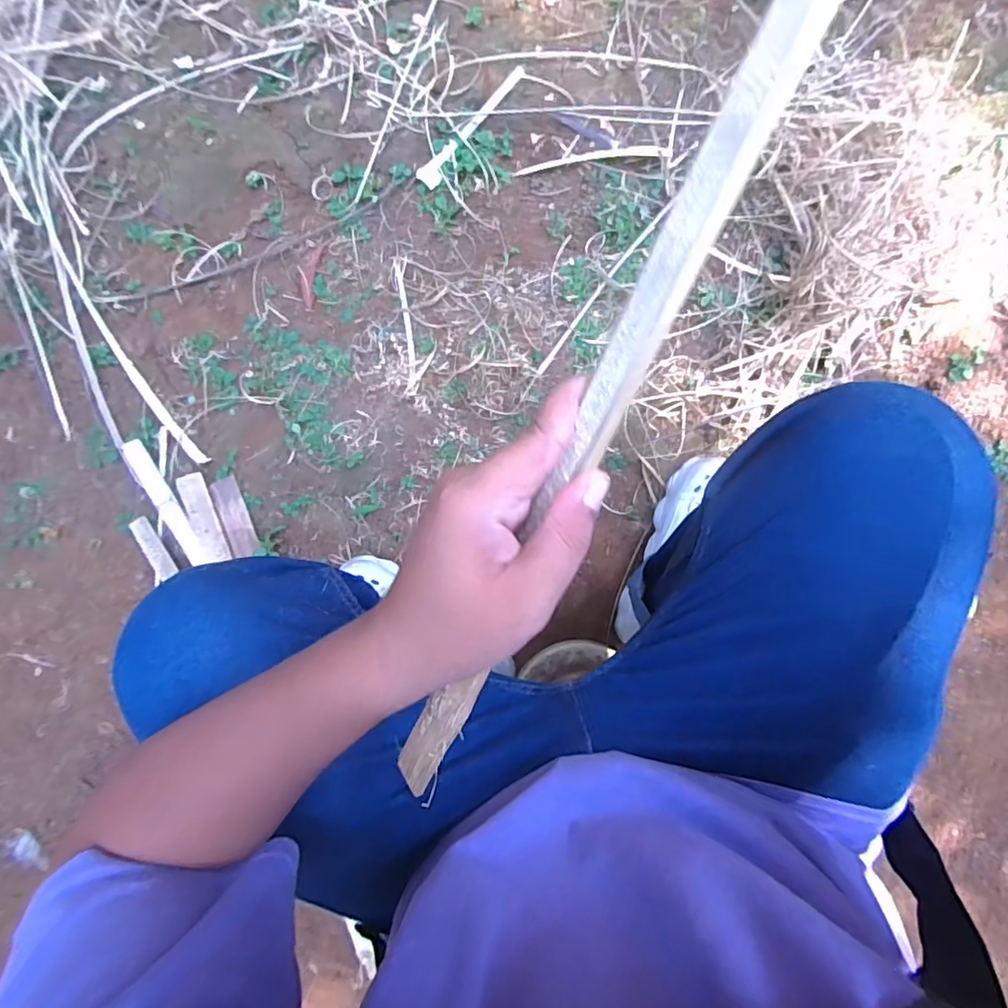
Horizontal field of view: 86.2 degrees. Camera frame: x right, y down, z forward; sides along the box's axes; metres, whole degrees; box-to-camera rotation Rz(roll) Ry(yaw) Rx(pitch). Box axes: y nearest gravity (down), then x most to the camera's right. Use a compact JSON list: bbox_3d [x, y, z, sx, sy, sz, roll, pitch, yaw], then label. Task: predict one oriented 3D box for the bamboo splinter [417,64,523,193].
[{"bbox_3d":[-0.043,-0.524,0.754,0.030,0.015,0.202,45,92,0],"label":"bamboo splinter"}]

